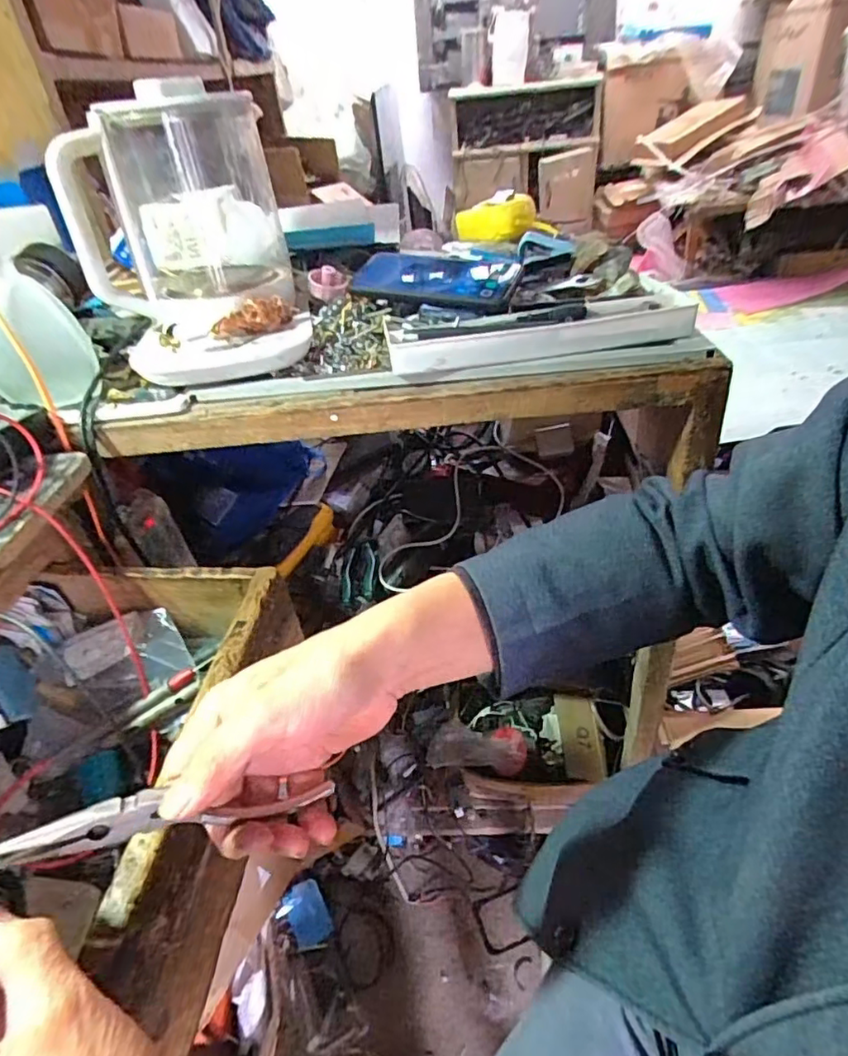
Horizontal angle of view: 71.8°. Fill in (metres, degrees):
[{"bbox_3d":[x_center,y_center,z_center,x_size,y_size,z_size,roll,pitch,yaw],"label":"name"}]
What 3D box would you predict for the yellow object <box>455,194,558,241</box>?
[{"bbox_3d":[0.093,-0.356,0.675,0.114,0.039,0.061,-4,38,4],"label":"yellow object"}]

